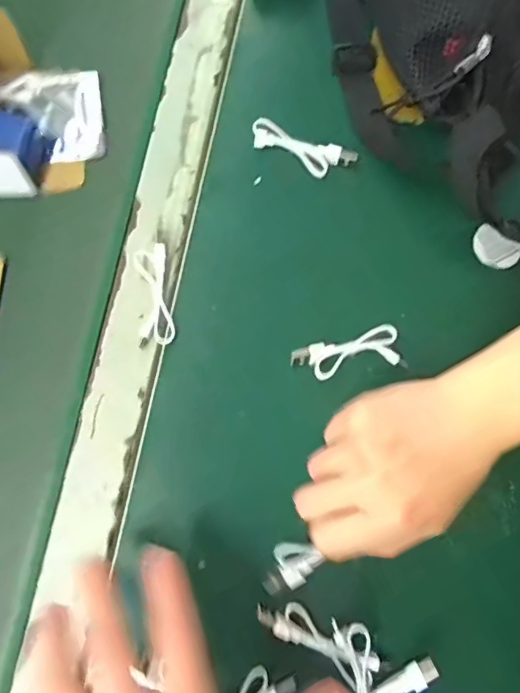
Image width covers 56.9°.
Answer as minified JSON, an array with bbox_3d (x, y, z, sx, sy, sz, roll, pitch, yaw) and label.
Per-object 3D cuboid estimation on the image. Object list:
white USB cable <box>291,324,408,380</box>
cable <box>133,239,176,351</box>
[{"bbox_3d":[0.057,0.004,0.315,0.073,0.006,0.029,-10,69,-4],"label":"white USB cable"},{"bbox_3d":[-0.071,-0.034,0.321,0.024,0.010,0.067,-3,84,-1],"label":"cable"}]

